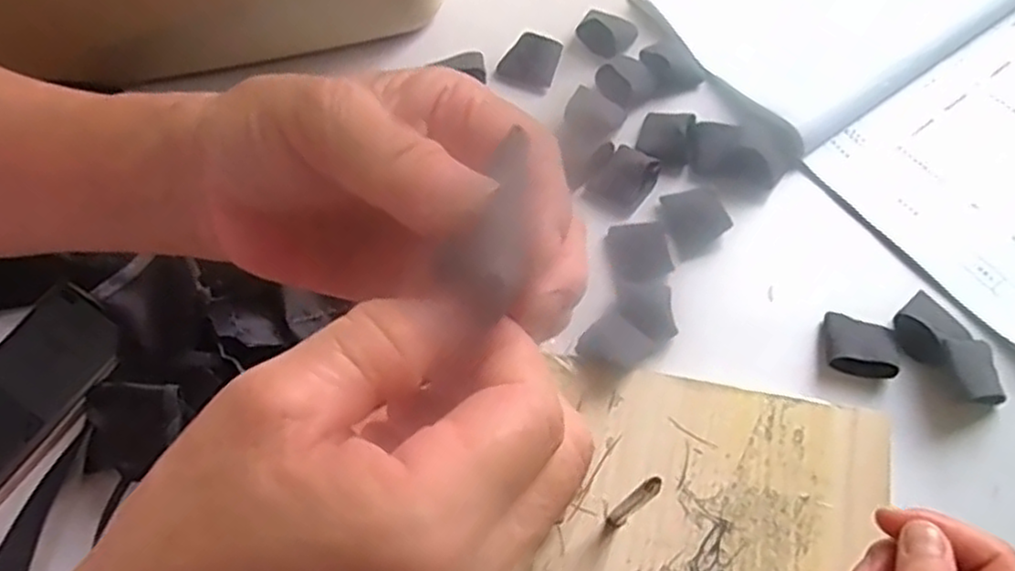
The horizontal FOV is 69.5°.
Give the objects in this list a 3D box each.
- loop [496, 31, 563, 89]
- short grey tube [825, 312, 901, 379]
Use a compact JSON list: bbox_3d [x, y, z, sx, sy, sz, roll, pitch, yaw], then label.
[{"bbox_3d":[0.018,-0.168,0.541,0.041,0.016,0.034,23,68,14],"label":"loop"},{"bbox_3d":[0.208,0.036,0.431,0.040,0.015,0.034,15,66,11],"label":"short grey tube"}]

